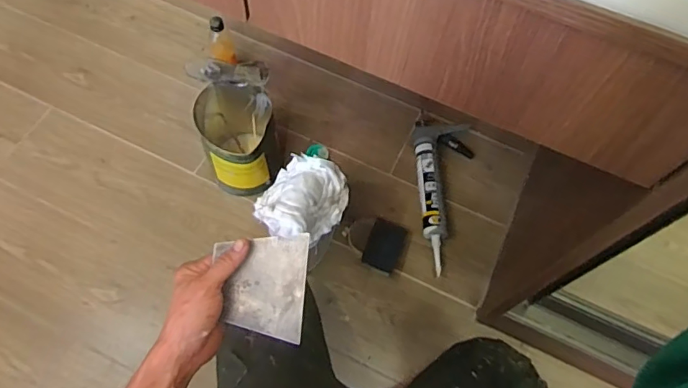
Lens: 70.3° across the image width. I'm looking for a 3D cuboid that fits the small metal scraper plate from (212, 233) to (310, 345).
[{"bbox_3d":[-0.081,0.091,0.490,0.085,0.005,0.101,5,86,6],"label":"small metal scraper plate"}]

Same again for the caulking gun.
[{"bbox_3d":[0.236,-0.007,1.095,0.138,0.051,0.369,1,64,-3],"label":"caulking gun"}]

